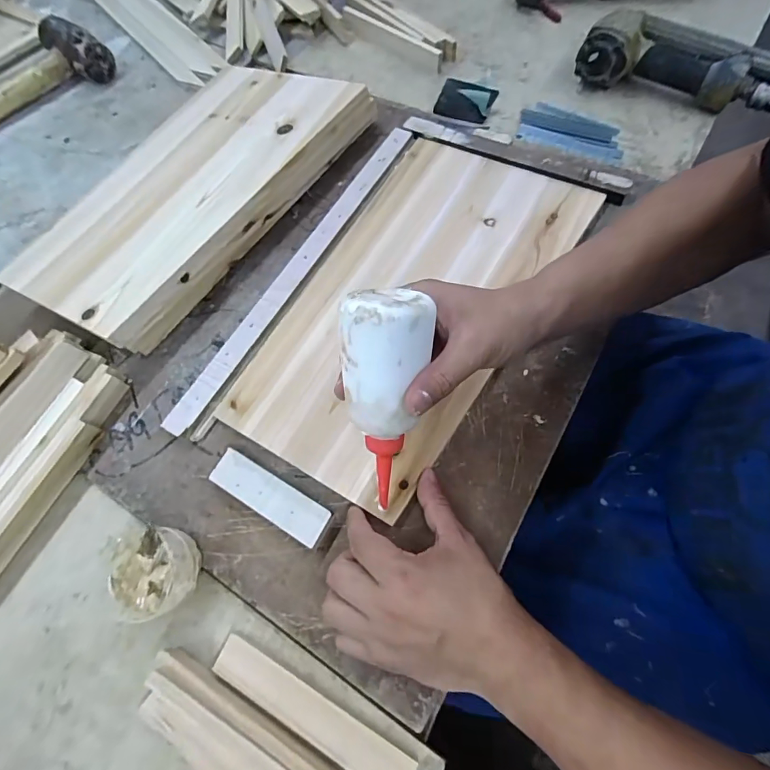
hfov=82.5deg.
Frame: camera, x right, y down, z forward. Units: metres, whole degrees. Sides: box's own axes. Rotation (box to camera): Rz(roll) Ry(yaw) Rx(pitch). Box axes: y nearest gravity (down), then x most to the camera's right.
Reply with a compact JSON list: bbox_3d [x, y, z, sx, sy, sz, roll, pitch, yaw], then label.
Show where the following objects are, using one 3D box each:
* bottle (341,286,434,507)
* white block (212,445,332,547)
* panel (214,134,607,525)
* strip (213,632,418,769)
[{"bbox_3d":[0.000,0.012,0.309,0.057,0.153,0.045,5,25,6],"label":"bottle"},{"bbox_3d":[-0.096,0.095,0.372,0.110,0.016,0.032,28,69,16],"label":"white block"},{"bbox_3d":[0.032,-0.094,0.453,0.221,0.014,0.418,27,70,15],"label":"panel"},{"bbox_3d":[-0.054,0.231,0.309,0.155,0.004,0.027,25,68,15],"label":"strip"}]

